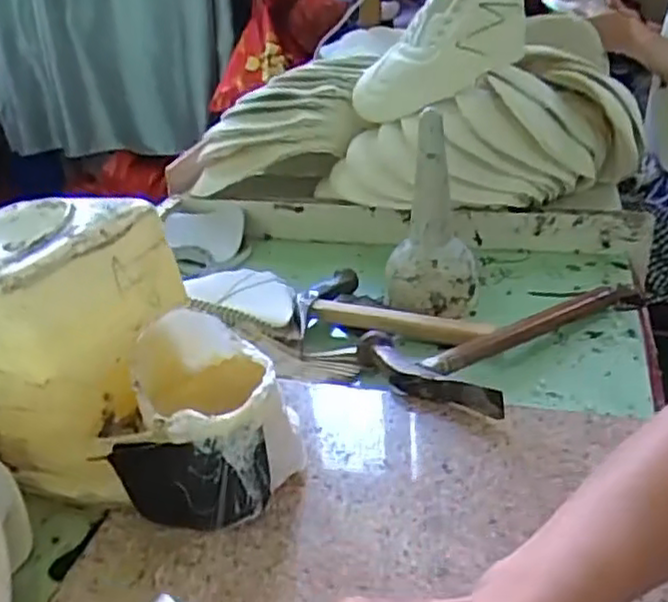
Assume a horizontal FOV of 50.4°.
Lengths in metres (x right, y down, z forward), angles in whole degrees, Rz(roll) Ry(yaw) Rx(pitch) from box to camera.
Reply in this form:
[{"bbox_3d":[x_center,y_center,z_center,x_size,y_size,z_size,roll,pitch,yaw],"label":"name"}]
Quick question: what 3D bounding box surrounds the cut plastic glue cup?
[{"bbox_3d":[-0.082,0.078,0.462,0.116,0.099,0.112,-8,30,-6],"label":"cut plastic glue cup"}]

